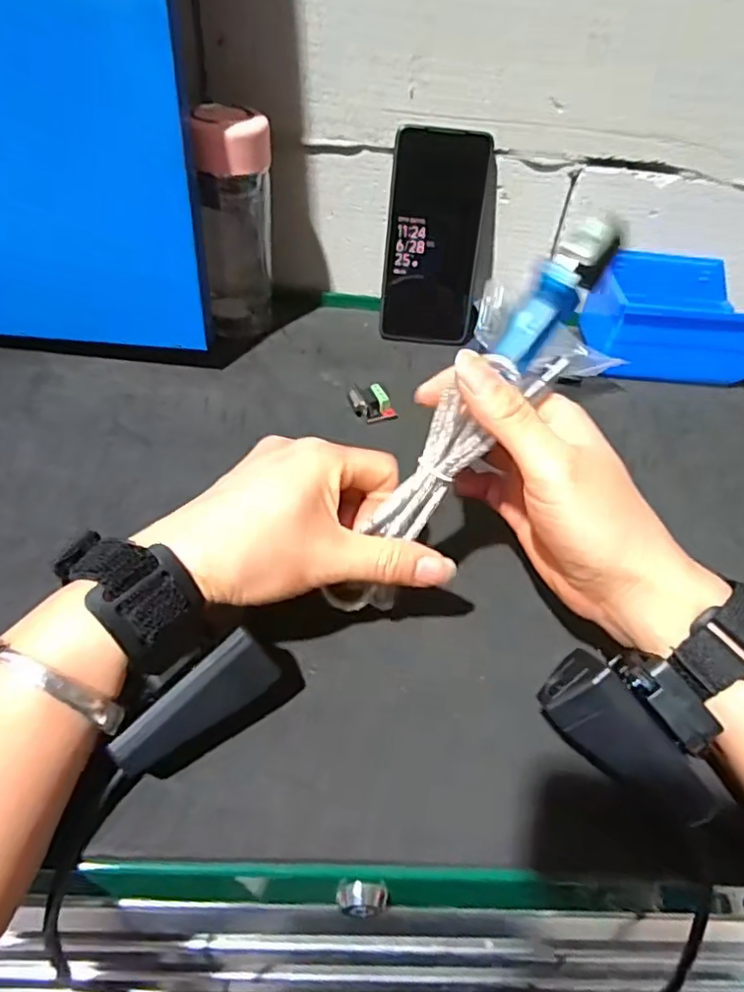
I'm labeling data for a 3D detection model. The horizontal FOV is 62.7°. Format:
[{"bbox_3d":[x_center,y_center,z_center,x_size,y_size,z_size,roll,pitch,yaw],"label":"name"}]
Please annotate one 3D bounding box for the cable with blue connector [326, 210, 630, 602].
[{"bbox_3d":[0.045,-0.030,0.281,0.027,0.207,0.022,39,12,30],"label":"cable with blue connector"}]

